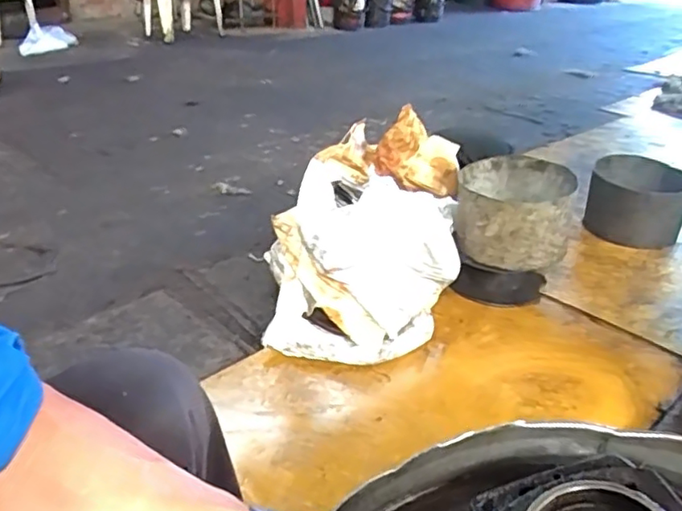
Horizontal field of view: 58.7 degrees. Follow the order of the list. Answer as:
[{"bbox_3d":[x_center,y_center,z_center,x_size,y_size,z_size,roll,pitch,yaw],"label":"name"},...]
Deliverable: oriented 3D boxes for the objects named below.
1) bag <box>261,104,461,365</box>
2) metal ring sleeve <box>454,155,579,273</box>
[{"bbox_3d":[0.068,-0.049,1.567,0.444,0.360,0.674,17,33,26],"label":"bag"},{"bbox_3d":[0.457,-0.114,1.625,0.290,0.194,0.297,7,30,10],"label":"metal ring sleeve"}]

